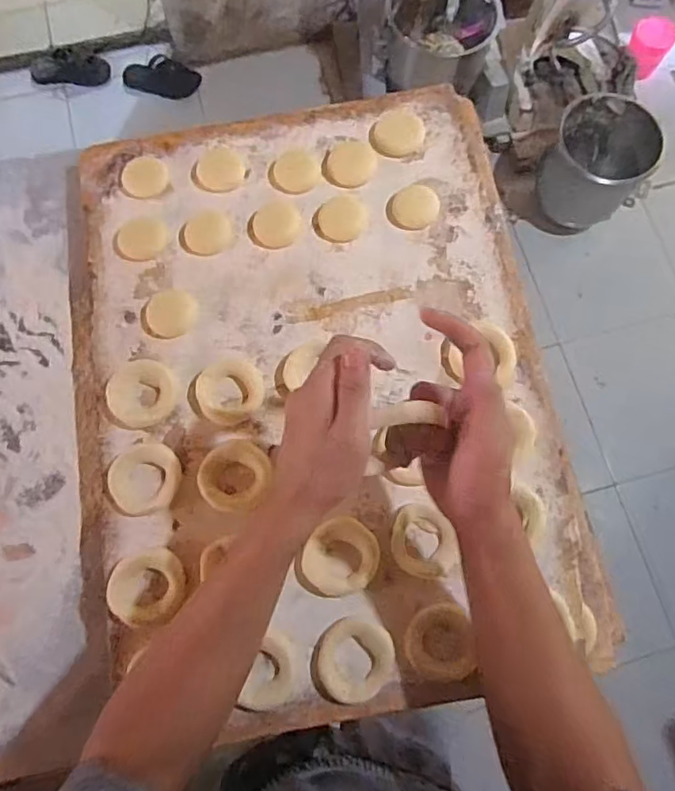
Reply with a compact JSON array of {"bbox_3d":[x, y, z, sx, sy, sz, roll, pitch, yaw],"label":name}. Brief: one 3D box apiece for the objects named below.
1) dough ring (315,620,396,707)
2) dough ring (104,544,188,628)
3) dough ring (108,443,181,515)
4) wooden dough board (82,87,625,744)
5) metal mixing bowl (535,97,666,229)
[{"bbox_3d":[0.014,0.222,0.477,0.060,0.010,0.065,0,74,2],"label":"dough ring"},{"bbox_3d":[-0.164,0.166,0.496,0.064,0.020,0.063,0,74,2],"label":"dough ring"},{"bbox_3d":[-0.176,0.076,0.518,0.064,0.015,0.061,0,74,2],"label":"dough ring"},{"bbox_3d":[-0.015,-0.024,0.557,0.447,0.031,0.596,-10,74,-1],"label":"wooden dough board"},{"bbox_3d":[0.698,-0.617,1.538,0.238,0.246,0.260,0,74,2],"label":"metal mixing bowl"}]

